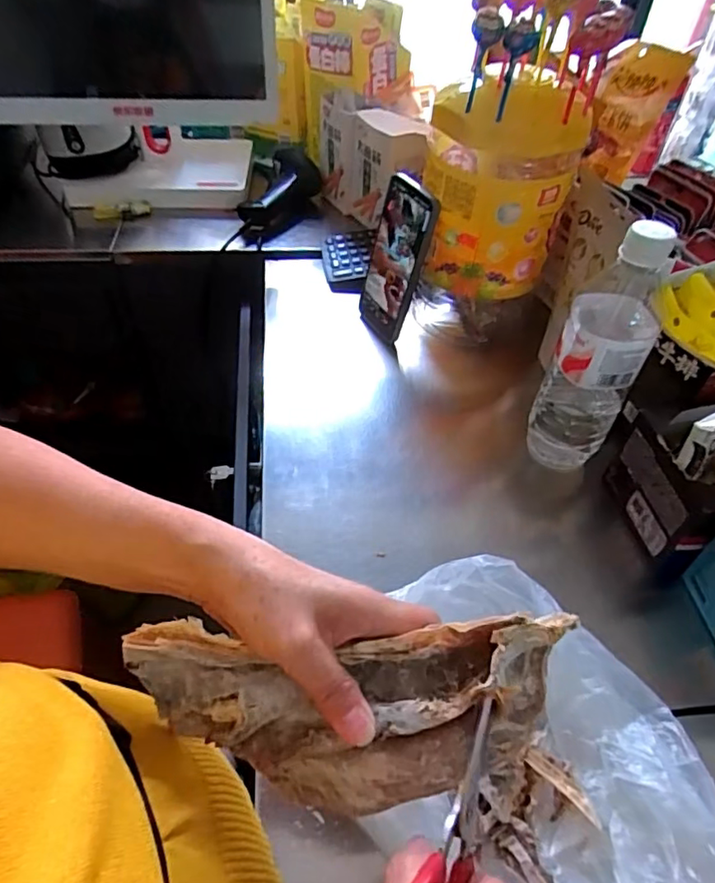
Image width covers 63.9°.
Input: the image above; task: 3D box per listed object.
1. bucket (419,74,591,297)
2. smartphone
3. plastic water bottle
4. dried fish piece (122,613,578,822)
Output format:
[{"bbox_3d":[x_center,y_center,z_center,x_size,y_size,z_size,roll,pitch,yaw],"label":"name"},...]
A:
[{"bbox_3d":[0.135,-0.253,0.556,0.131,0.180,0.134,13,49,9],"label":"bucket"},{"bbox_3d":[0.037,-0.183,0.598,0.014,0.165,0.074,-19,57,-33],"label":"smartphone"},{"bbox_3d":[0.194,-0.067,0.468,0.064,0.221,0.062,21,50,15],"label":"plastic water bottle"},{"bbox_3d":[-0.004,0.133,0.286,0.214,0.061,0.074,1,48,-1],"label":"dried fish piece"}]

